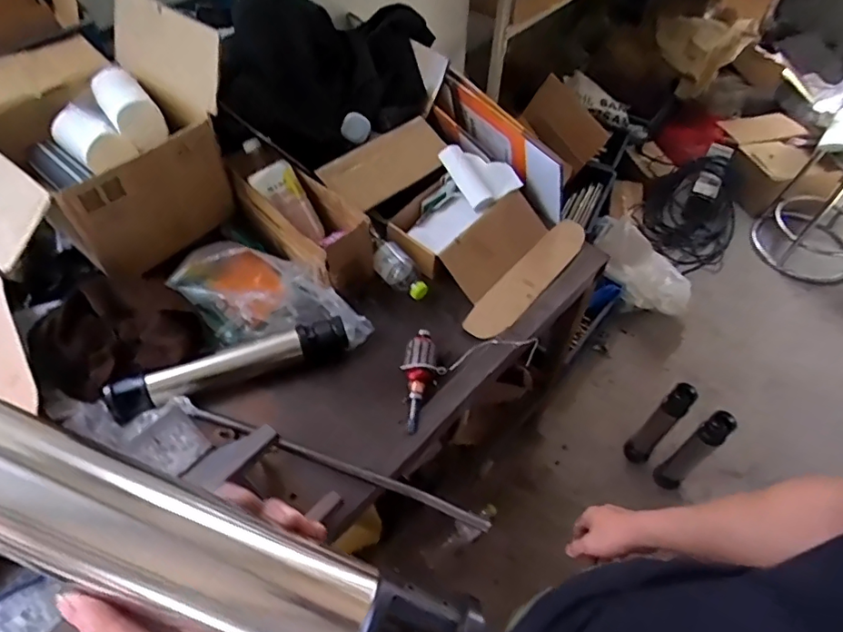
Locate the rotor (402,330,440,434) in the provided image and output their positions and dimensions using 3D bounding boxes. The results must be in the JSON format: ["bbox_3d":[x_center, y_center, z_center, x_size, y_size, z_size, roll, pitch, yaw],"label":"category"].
[{"bbox_3d":[-0.003,0.103,0.864,0.060,0.044,0.179,4,53,2],"label":"rotor"}]

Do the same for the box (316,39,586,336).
[{"bbox_3d":[0.068,-0.259,1.070,0.518,0.171,0.386,38,61,24],"label":"box"}]

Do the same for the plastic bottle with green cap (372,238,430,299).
[{"bbox_3d":[-0.041,-0.078,0.983,0.124,0.063,0.058,37,61,24],"label":"plastic bottle with green cap"}]

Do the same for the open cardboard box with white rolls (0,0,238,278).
[{"bbox_3d":[-0.591,-0.303,0.886,0.431,0.267,0.421,31,58,20],"label":"open cardboard box with white rolls"}]

